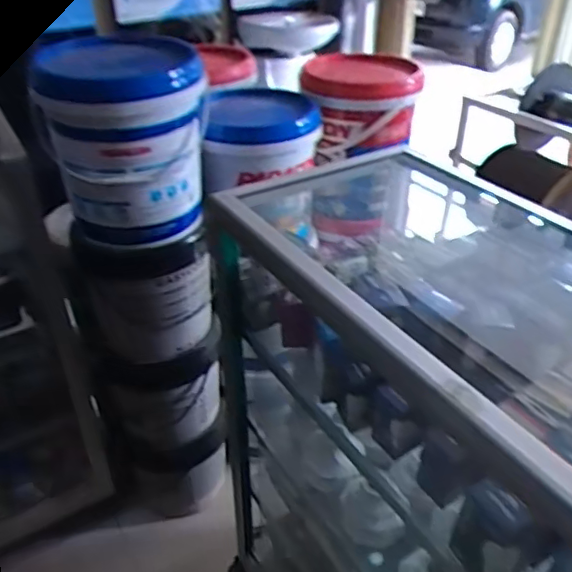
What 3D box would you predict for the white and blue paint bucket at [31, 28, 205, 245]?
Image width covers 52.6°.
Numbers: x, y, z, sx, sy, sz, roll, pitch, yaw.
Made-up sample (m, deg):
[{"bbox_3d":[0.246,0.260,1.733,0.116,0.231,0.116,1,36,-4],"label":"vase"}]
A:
[{"bbox_3d":[-0.316,-0.291,1.181,0.286,0.338,0.298,-10,35,-13],"label":"white and blue paint bucket"}]

